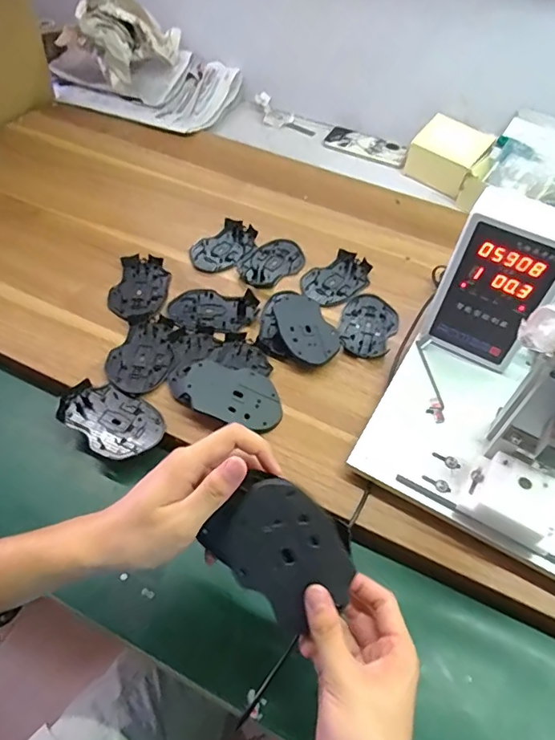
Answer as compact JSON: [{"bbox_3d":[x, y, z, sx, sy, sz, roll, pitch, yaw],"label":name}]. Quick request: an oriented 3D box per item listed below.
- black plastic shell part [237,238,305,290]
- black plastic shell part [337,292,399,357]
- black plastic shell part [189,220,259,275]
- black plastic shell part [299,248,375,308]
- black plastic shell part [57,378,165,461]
[{"bbox_3d":[-0.009,-0.156,0.713,0.106,0.008,0.074,-34,61,-26],"label":"black plastic shell part"},{"bbox_3d":[0.121,-0.060,0.647,0.072,0.007,0.112,21,54,12],"label":"black plastic shell part"},{"bbox_3d":[-0.078,-0.182,0.726,0.067,0.012,0.115,32,57,20],"label":"black plastic shell part"},{"bbox_3d":[0.084,-0.130,0.694,0.115,0.011,0.072,-35,62,-26],"label":"black plastic shell part"},{"bbox_3d":[-0.181,0.055,0.535,0.115,0.016,0.072,28,56,17],"label":"black plastic shell part"}]

